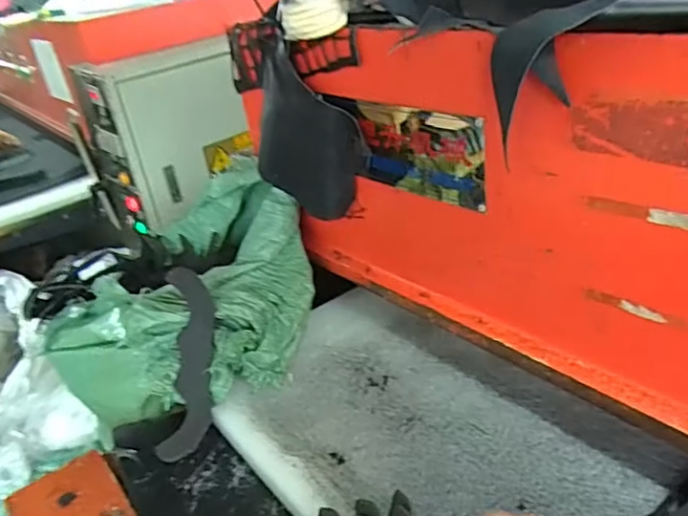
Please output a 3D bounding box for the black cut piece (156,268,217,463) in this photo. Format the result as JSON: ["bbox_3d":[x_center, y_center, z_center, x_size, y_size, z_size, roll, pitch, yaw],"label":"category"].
[{"bbox_3d":[-0.196,0.133,0.754,0.057,0.233,0.030,0,-5,12],"label":"black cut piece"}]

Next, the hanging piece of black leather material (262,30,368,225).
[{"bbox_3d":[-0.046,-0.166,0.812,0.183,0.216,0.031,15,35,33],"label":"hanging piece of black leather material"}]

